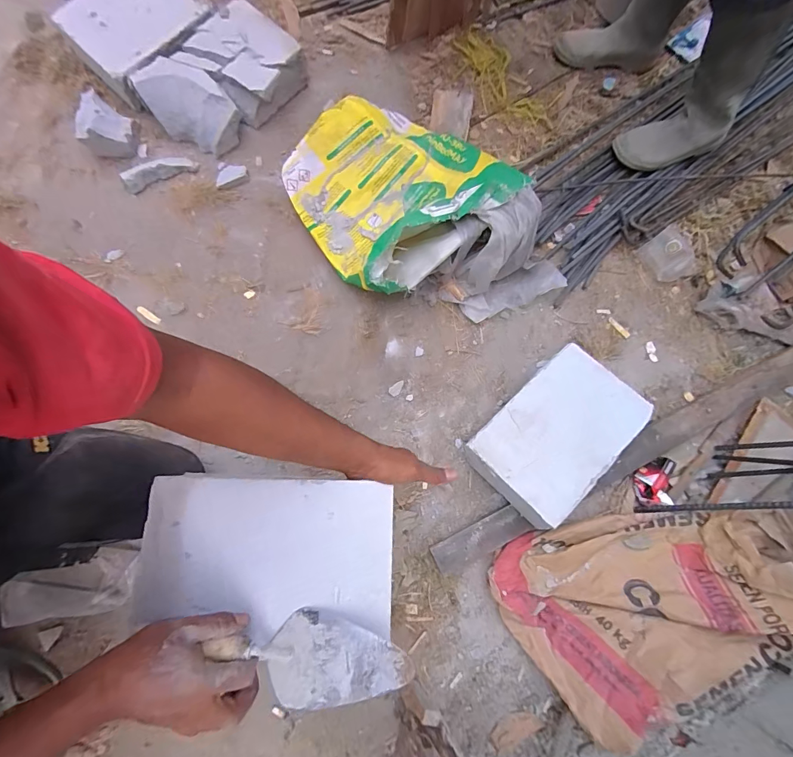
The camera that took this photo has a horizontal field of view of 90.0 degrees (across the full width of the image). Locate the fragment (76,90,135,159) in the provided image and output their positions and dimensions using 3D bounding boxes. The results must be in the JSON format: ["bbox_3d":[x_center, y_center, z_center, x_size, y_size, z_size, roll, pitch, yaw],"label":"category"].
[{"bbox_3d":[-0.660,-0.562,0.889,0.133,0.076,0.107,44,80,7],"label":"fragment"}]

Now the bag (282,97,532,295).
[{"bbox_3d":[-0.022,-0.421,0.847,0.384,0.165,0.456,-38,81,-9],"label":"bag"}]

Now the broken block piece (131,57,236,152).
[{"bbox_3d":[-0.467,-0.614,0.906,0.201,0.102,0.132,39,80,7],"label":"broken block piece"}]

